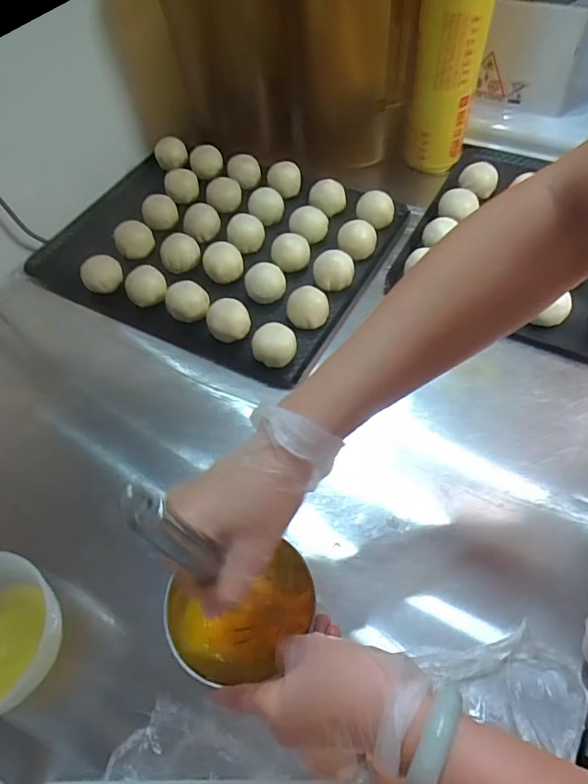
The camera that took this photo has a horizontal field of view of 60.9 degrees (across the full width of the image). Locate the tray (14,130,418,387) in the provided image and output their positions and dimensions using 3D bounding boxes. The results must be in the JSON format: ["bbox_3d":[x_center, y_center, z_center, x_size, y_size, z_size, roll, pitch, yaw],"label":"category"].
[{"bbox_3d":[-0.125,-0.229,0.705,0.478,0.050,0.339,26,61,20],"label":"tray"}]

